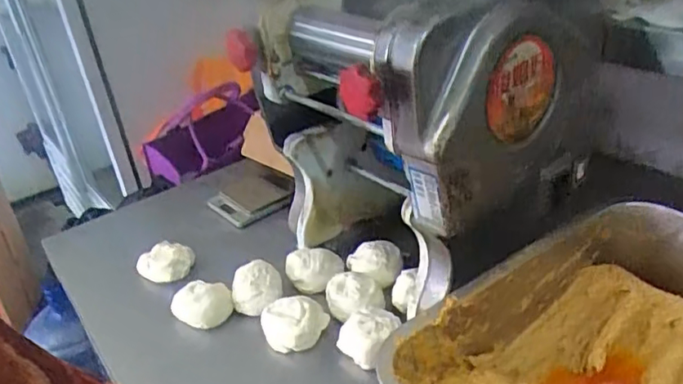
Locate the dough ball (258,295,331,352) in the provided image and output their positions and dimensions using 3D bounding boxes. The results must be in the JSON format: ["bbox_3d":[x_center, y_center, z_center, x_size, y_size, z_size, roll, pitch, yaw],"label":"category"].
[{"bbox_3d":[-0.054,0.152,0.688,0.078,0.049,0.070,-12,30,-8],"label":"dough ball"}]

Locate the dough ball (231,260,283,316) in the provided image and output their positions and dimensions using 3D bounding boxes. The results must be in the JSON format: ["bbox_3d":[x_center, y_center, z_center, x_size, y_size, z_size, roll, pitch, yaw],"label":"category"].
[{"bbox_3d":[-0.106,0.120,0.742,0.061,0.036,0.065,-5,30,3],"label":"dough ball"}]

